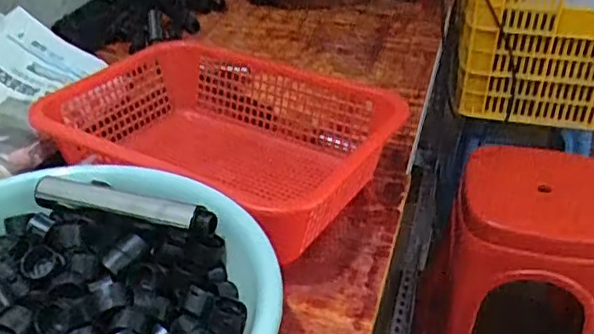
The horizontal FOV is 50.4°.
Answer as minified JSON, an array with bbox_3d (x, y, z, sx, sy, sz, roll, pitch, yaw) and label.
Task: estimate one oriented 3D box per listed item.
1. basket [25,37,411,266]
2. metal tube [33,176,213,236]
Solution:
[{"bbox_3d":[-0.086,-0.028,0.685,0.316,0.101,0.258,19,37,26],"label":"basket"},{"bbox_3d":[-0.136,0.034,0.502,0.155,0.030,0.023,10,34,14],"label":"metal tube"}]

